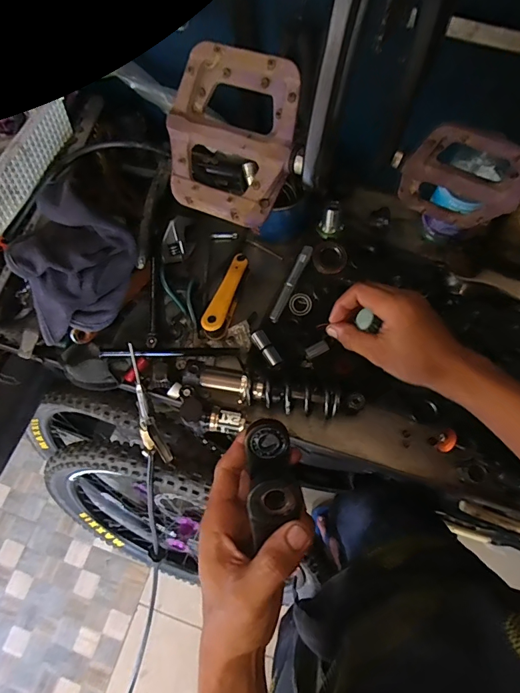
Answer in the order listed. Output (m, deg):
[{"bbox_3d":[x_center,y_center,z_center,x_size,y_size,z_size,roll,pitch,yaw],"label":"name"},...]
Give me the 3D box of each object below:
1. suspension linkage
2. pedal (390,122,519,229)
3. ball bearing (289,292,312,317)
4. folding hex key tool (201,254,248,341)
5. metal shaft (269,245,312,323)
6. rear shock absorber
[{"bbox_3d":[0.010,0.091,0.301,0.037,0.084,0.053,0,102,0],"label":"suspension linkage"},{"bbox_3d":[0.166,-0.143,0.349,0.104,0.098,0.016,22,72,10],"label":"pedal"},{"bbox_3d":[0.059,-0.061,0.605,0.033,0.007,0.033,7,70,5],"label":"ball bearing"},{"bbox_3d":[-0.047,-0.072,0.594,0.031,0.038,0.129,15,71,8],"label":"folding hex key tool"},{"bbox_3d":[0.046,-0.095,0.612,0.014,0.015,0.130,24,72,11],"label":"metal shaft"},{"bbox_3d":[0.015,0.079,0.529,0.224,0.053,0.084,9,70,6],"label":"rear shock absorber"}]

